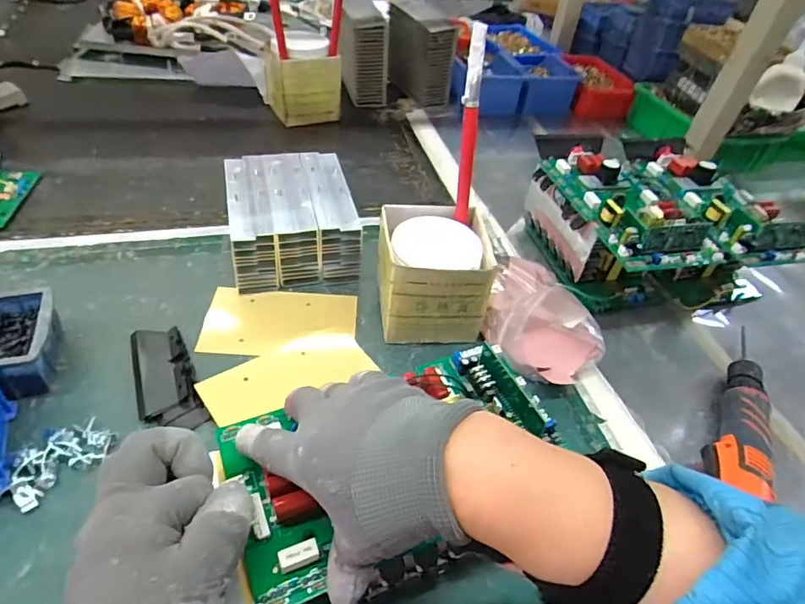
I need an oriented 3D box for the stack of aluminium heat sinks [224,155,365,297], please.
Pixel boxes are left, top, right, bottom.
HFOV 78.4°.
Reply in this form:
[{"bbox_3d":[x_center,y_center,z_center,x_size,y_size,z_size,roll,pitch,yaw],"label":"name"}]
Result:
[{"bbox_3d":[-0.138,-0.104,0.617,0.141,0.085,0.172,-7,46,-15],"label":"stack of aluminium heat sinks"}]

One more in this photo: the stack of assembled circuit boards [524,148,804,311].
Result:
[{"bbox_3d":[0.327,-0.094,0.640,0.261,0.120,0.217,-2,45,-10],"label":"stack of assembled circuit boards"}]

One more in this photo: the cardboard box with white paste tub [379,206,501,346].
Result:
[{"bbox_3d":[0.031,-0.033,0.540,0.111,0.103,0.110,1,44,-6],"label":"cardboard box with white paste tub"}]

